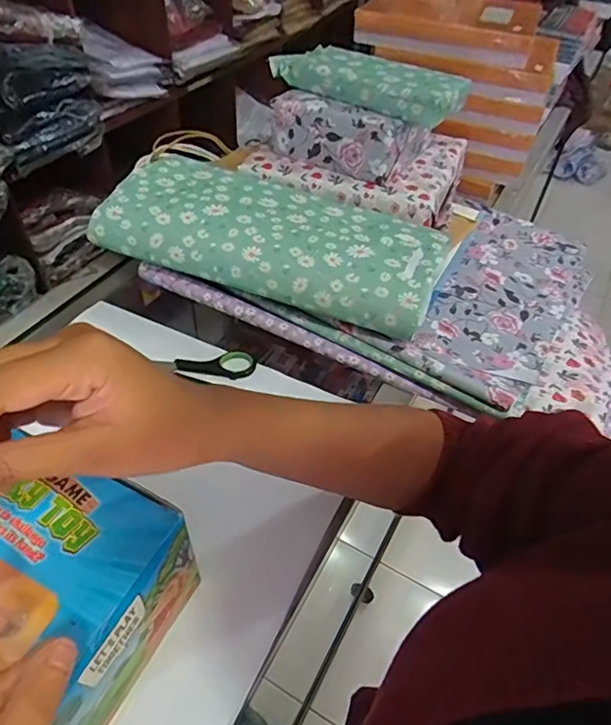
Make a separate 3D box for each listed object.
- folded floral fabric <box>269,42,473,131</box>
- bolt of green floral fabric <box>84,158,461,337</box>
[{"bbox_3d":[0.069,-0.301,0.555,0.196,0.032,0.083,29,51,19],"label":"folded floral fabric"},{"bbox_3d":[-0.034,-0.125,0.517,0.327,0.040,0.141,19,49,12],"label":"bolt of green floral fabric"}]

